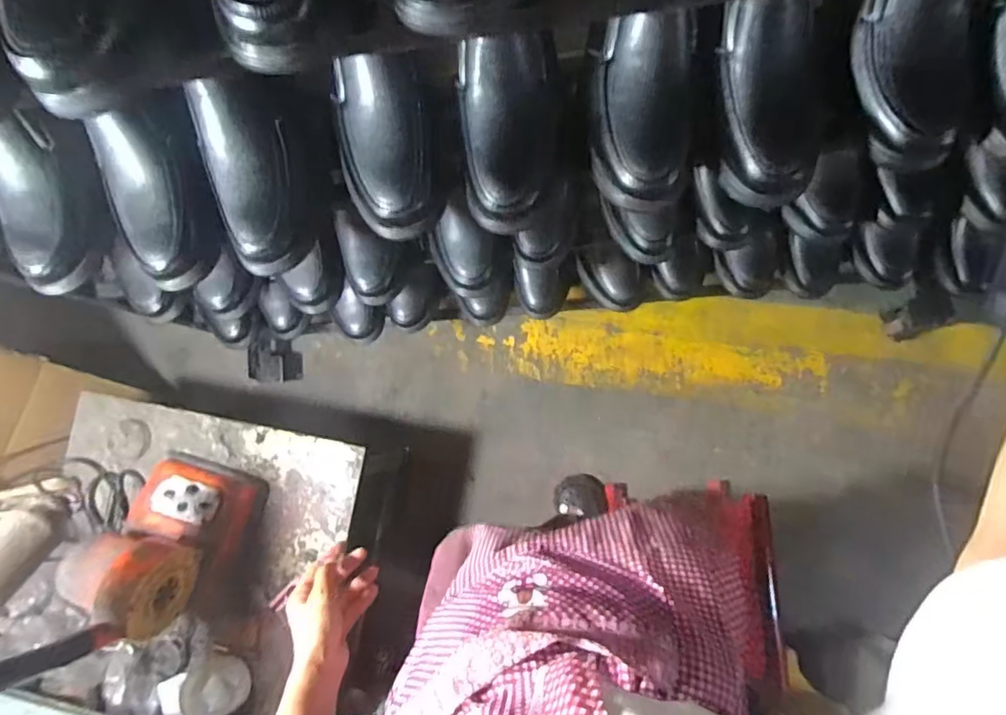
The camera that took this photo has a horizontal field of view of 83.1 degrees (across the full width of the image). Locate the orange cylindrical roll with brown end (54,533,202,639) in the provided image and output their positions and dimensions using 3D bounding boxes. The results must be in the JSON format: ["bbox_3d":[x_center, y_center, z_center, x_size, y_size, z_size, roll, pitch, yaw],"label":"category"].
[{"bbox_3d":[-0.543,0.334,0.825,0.147,0.137,0.127,1,84,7],"label":"orange cylindrical roll with brown end"}]

